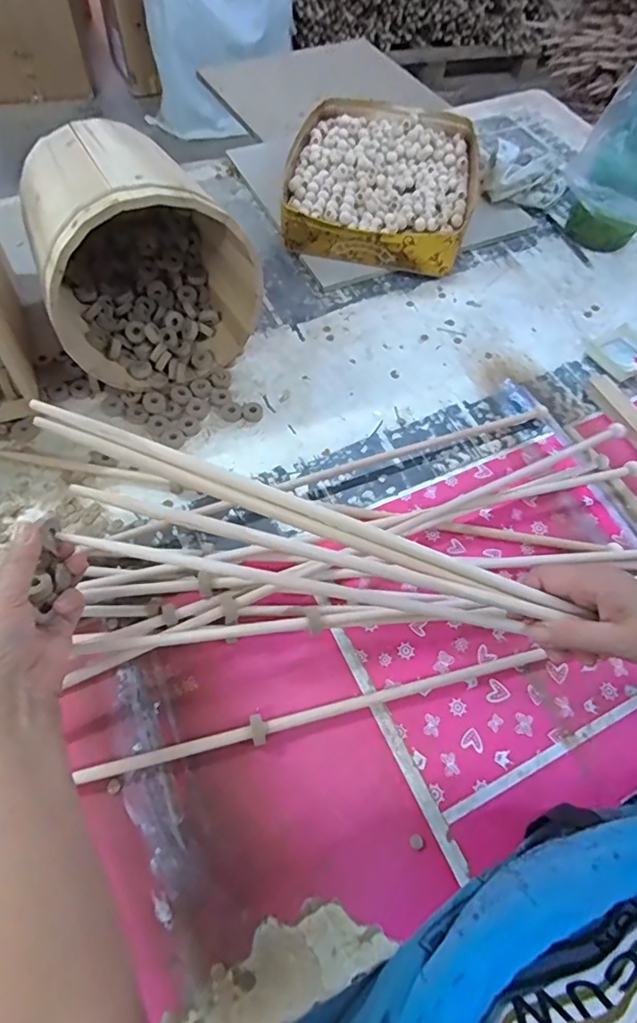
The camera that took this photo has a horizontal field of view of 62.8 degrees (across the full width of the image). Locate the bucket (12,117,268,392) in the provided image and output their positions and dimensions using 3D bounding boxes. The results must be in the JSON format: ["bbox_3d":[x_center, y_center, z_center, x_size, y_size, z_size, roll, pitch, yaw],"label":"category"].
[{"bbox_3d":[-0.218,-0.301,0.623,0.223,0.231,0.222,-24,65,-17],"label":"bucket"}]

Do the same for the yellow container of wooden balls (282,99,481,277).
[{"bbox_3d":[0.101,-0.538,0.868,0.304,0.080,0.377,13,61,3],"label":"yellow container of wooden balls"}]

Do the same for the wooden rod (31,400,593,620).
[{"bbox_3d":[0.014,0.005,0.371,0.409,0.009,0.012,21,59,-13],"label":"wooden rod"}]

